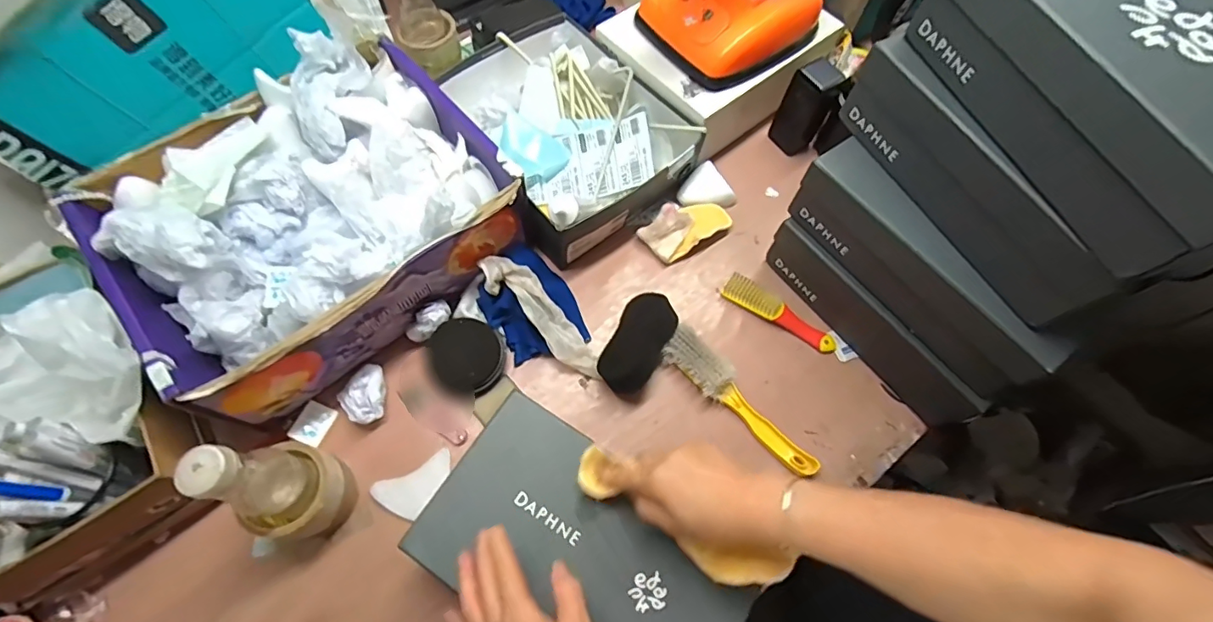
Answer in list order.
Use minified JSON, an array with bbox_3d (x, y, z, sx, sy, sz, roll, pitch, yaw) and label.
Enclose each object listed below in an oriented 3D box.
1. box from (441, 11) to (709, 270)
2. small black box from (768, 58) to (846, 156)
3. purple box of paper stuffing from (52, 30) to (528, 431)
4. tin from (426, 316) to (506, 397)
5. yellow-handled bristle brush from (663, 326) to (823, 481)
[{"bbox_3d":[-0.068,-0.258,0.735,0.266,0.095,0.340,-39,73,-18],"label":"box"},{"bbox_3d":[0.287,-0.292,0.757,0.048,0.129,0.058,-37,73,-17],"label":"small black box"},{"bbox_3d":[-0.340,-0.114,0.608,0.398,0.162,0.317,-38,73,-17],"label":"purple box of paper stuffing"},{"bbox_3d":[-0.168,0.052,0.630,0.090,0.021,0.082,1,66,-2],"label":"tin"},{"bbox_3d":[0.160,0.108,0.626,0.047,0.033,0.219,-42,74,-18],"label":"yellow-handled bristle brush"}]

